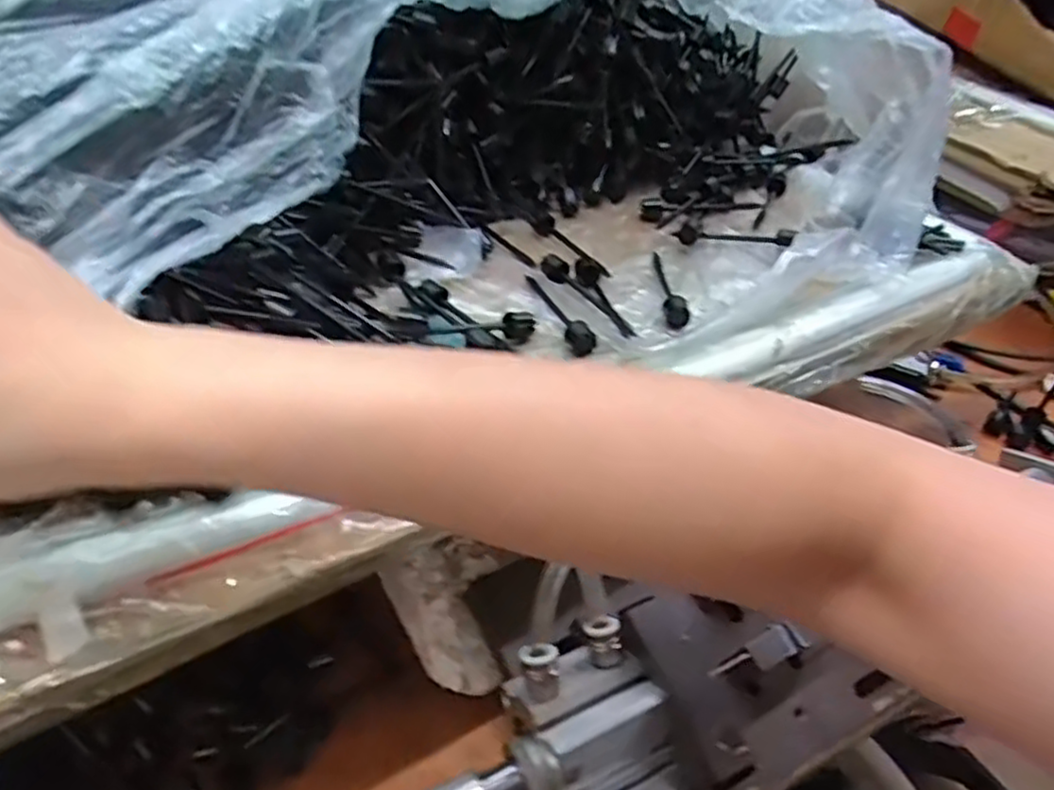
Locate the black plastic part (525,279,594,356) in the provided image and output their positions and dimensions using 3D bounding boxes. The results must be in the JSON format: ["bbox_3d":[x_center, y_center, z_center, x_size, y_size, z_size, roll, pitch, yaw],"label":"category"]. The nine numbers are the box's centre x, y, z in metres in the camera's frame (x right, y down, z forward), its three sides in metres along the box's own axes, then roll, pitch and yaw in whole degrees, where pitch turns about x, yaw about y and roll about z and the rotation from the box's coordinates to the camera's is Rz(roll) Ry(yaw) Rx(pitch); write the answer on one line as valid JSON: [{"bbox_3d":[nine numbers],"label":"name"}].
[{"bbox_3d":[0.015,-0.051,0.413,0.011,0.010,0.082,-14,41,-21],"label":"black plastic part"}]

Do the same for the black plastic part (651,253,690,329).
[{"bbox_3d":[0.088,-0.069,0.441,0.013,0.013,0.081,3,38,0],"label":"black plastic part"}]

